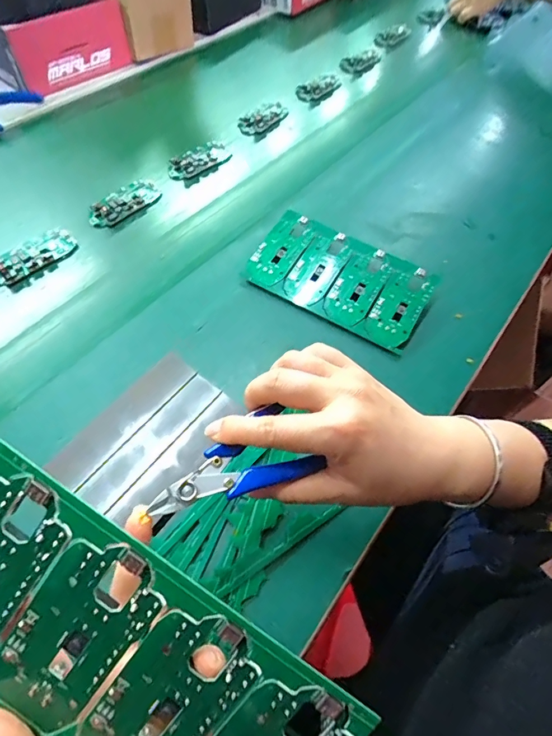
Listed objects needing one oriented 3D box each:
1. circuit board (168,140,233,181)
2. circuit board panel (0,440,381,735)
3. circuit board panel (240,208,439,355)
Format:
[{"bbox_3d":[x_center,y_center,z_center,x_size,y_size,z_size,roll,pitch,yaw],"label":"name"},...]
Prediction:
[{"bbox_3d":[-0.109,-0.292,0.597,0.049,0.014,0.096,40,63,19],"label":"circuit board"},{"bbox_3d":[-0.066,0.126,0.182,0.186,0.004,0.104,36,100,1],"label":"circuit board panel"},{"bbox_3d":[0.070,-0.101,0.472,0.190,0.006,0.108,28,69,11],"label":"circuit board panel"}]

